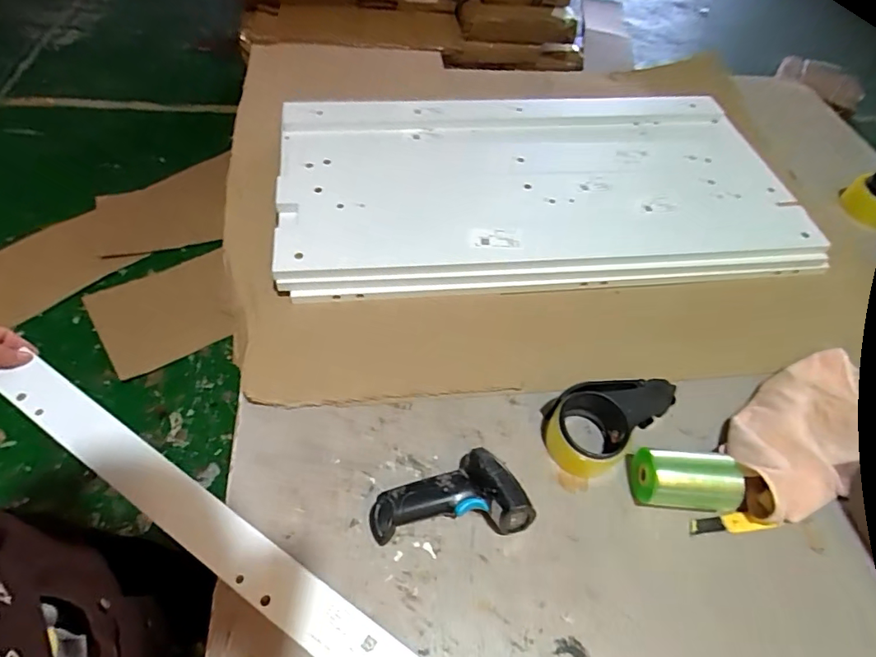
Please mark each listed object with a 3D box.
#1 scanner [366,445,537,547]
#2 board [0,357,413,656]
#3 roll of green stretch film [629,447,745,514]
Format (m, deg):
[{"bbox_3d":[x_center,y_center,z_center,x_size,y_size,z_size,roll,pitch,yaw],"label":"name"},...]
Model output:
[{"bbox_3d":[0.011,0.167,0.515,0.163,0.062,0.083,-1,54,-7],"label":"scanner"},{"bbox_3d":[-0.133,0.239,0.449,0.761,0.022,0.046,31,57,13],"label":"board"},{"bbox_3d":[0.263,0.161,0.535,0.105,0.046,0.059,7,53,-1],"label":"roll of green stretch film"}]

